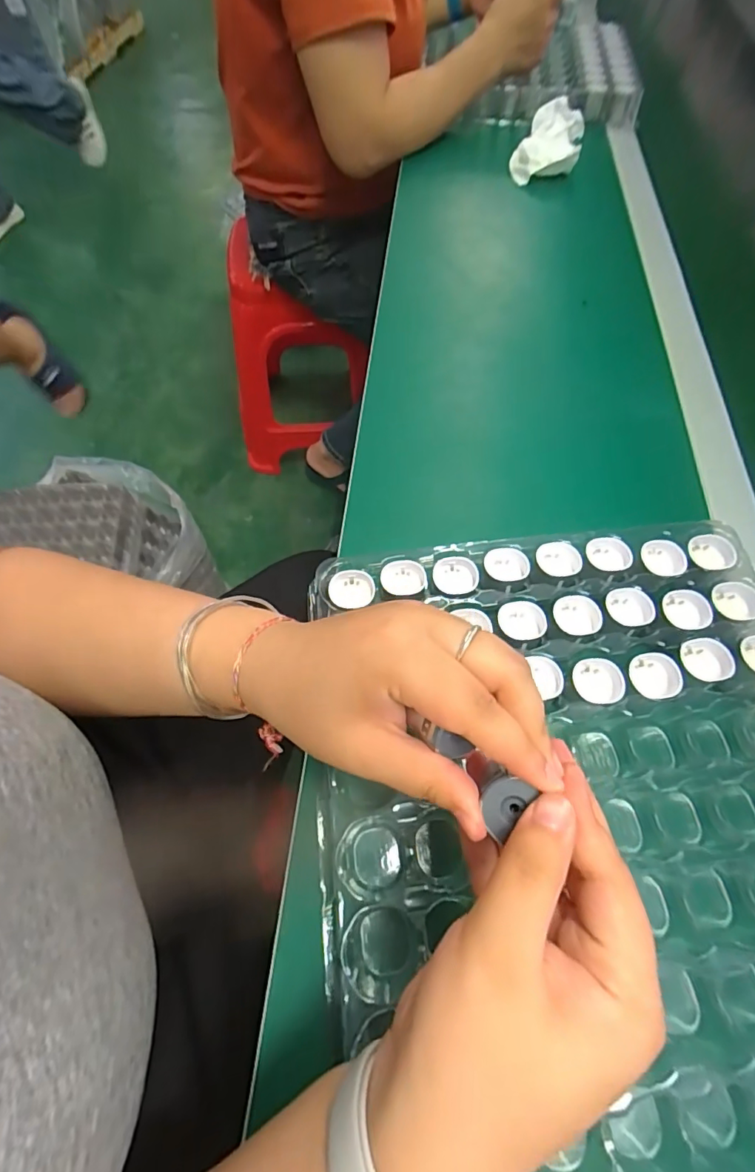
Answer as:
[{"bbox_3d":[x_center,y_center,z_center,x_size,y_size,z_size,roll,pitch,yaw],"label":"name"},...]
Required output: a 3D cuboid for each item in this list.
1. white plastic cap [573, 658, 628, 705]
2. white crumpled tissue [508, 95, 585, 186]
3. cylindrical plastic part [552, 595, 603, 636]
[{"bbox_3d":[0.135,0.059,0.303,0.030,0.013,0.029,0,63,0],"label":"white plastic cap"},{"bbox_3d":[0.242,-0.617,0.685,0.083,0.030,0.189,20,65,10],"label":"white crumpled tissue"},{"bbox_3d":[0.131,0.020,0.324,0.029,0.012,0.030,0,63,0],"label":"cylindrical plastic part"}]

